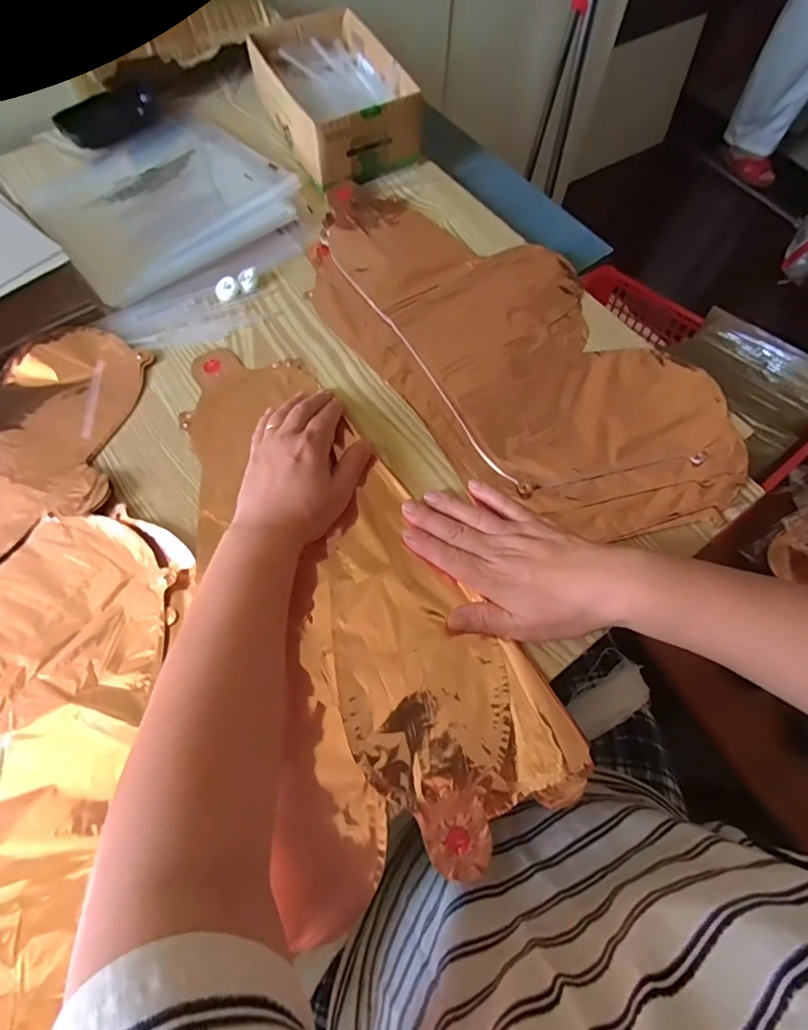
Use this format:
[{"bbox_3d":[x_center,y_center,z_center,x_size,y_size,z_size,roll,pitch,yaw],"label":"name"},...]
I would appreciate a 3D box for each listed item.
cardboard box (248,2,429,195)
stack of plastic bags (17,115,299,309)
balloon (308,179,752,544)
[{"bbox_3d":[-0.081,-0.469,0.551,0.131,0.068,0.208,-27,69,-12],"label":"cardboard box"},{"bbox_3d":[-0.264,-0.345,0.531,0.236,0.016,0.249,-40,72,-16],"label":"stack of plastic bags"},{"bbox_3d":[0.088,-0.168,0.460,0.225,0.010,0.467,-35,71,-15],"label":"balloon"}]

